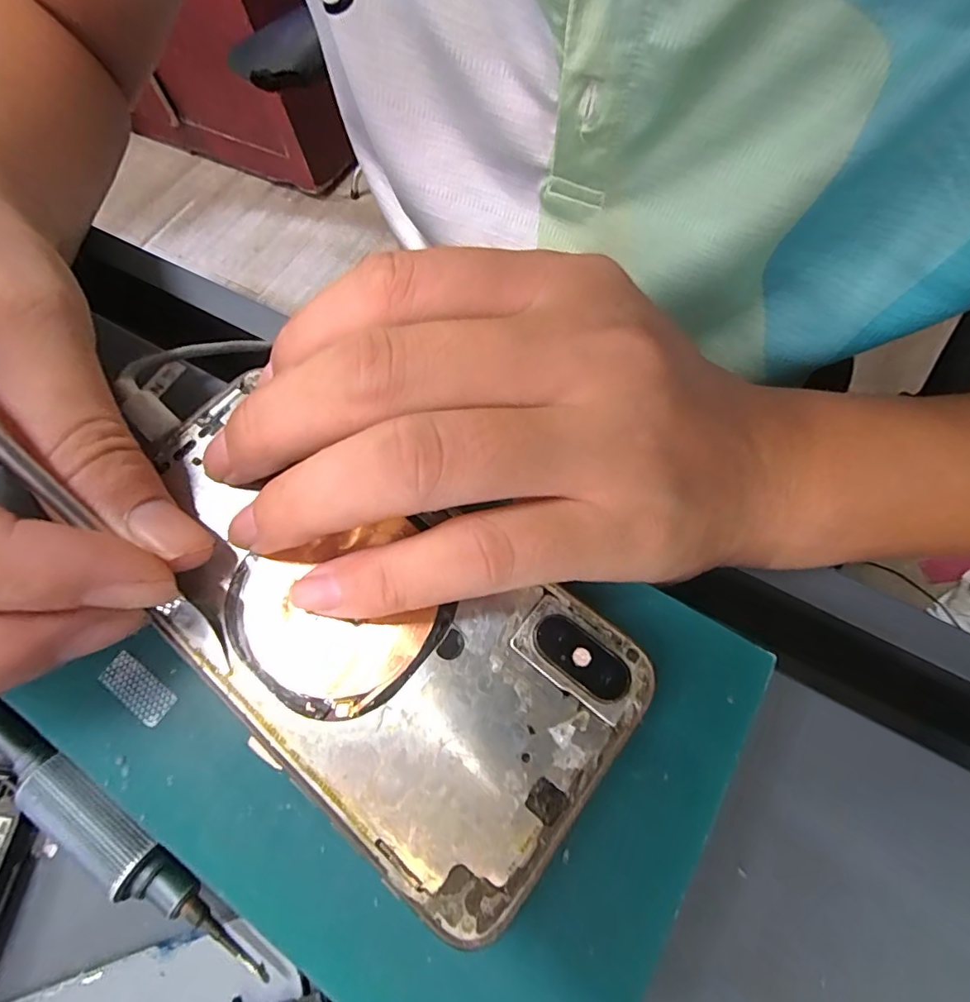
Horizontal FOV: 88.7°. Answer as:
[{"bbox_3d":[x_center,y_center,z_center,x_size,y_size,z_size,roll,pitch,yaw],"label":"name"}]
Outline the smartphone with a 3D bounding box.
[{"bbox_3d":[-0.036,0.027,0.117,0.135,0.004,0.066,30,72,14],"label":"smartphone"}]

